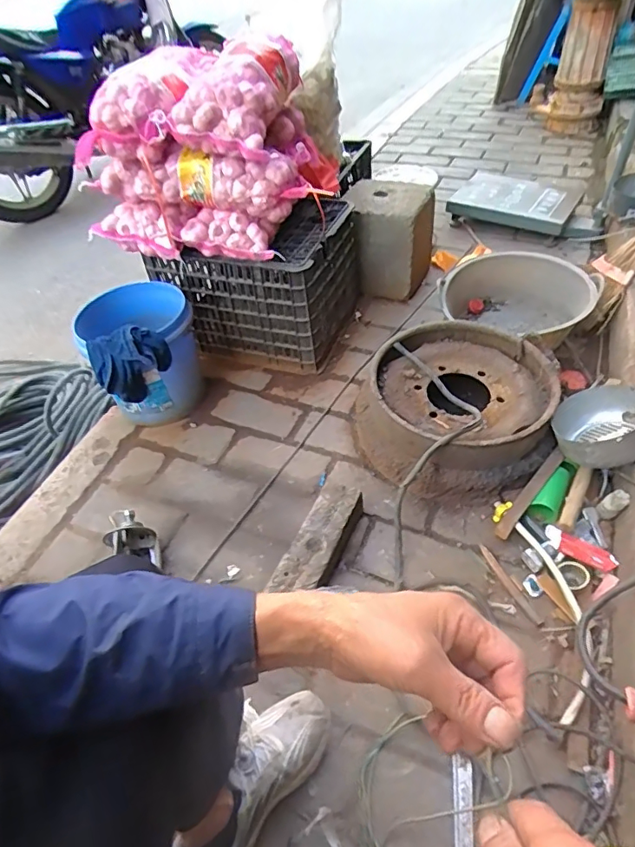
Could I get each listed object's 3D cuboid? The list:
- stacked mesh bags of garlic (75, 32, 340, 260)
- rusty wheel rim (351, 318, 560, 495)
[{"bbox_3d":[-0.259,-0.657,1.222,0.502,0.348,0.399,6,46,10],"label":"stacked mesh bags of garlic"},{"bbox_3d":[0.296,-0.037,1.159,0.407,0.154,0.434,-2,45,2],"label":"rusty wheel rim"}]

